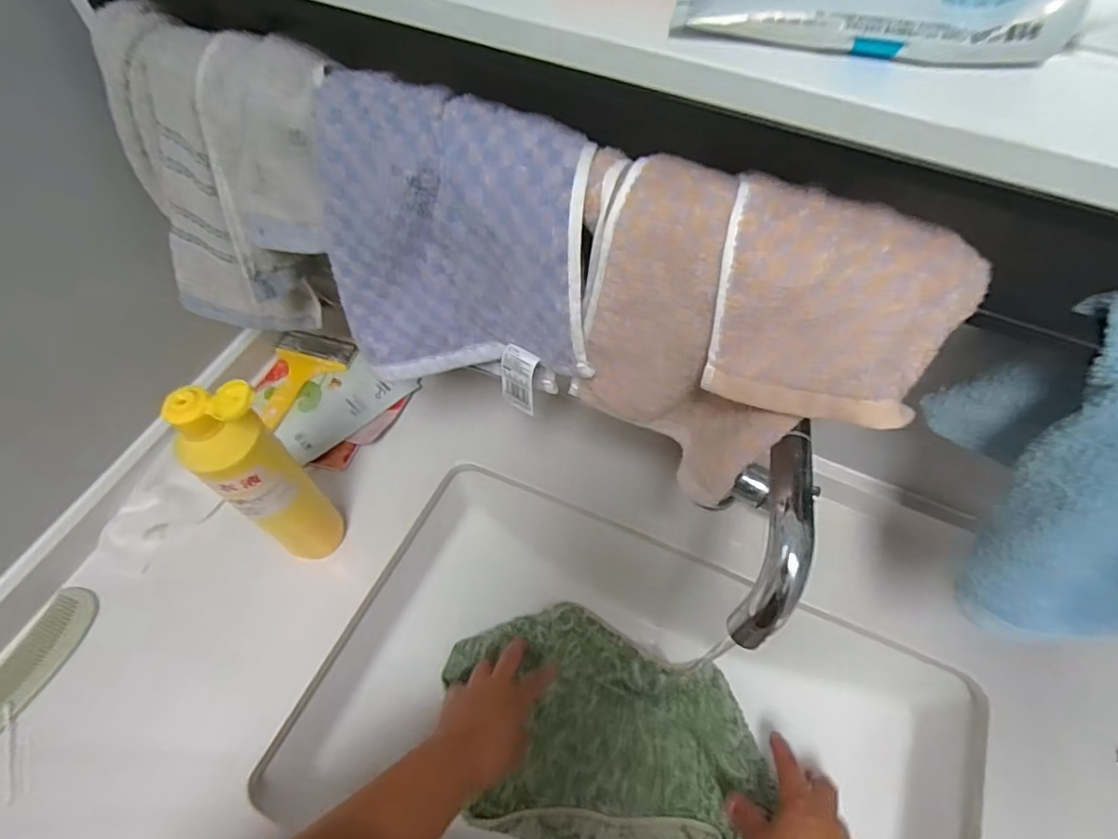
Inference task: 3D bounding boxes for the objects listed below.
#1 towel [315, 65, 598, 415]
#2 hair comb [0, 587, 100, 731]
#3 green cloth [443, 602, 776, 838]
[{"bbox_3d":[-0.062,-0.098,0.352,0.170,0.188,0.043,13,42,16],"label":"towel"},{"bbox_3d":[-0.467,0.239,0.461,0.047,0.009,0.207,17,57,12],"label":"hair comb"},{"bbox_3d":[0.046,0.320,0.578,0.325,0.069,0.213,16,60,8],"label":"green cloth"}]

